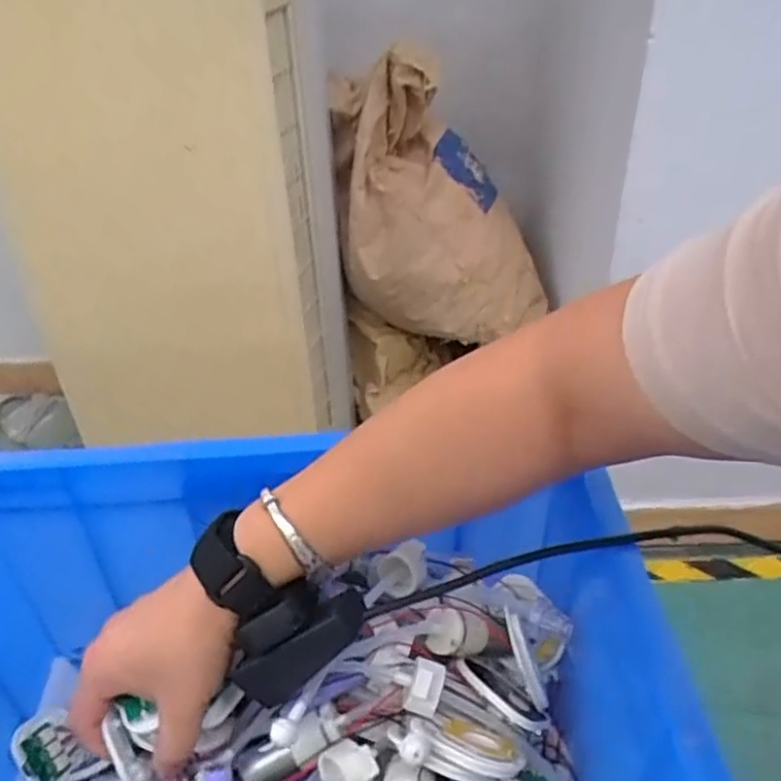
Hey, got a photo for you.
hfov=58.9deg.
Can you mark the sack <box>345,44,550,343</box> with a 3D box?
[{"bbox_3d":[0.093,-0.299,1.129,0.327,0.415,0.157,0,36,2],"label":"sack"}]

